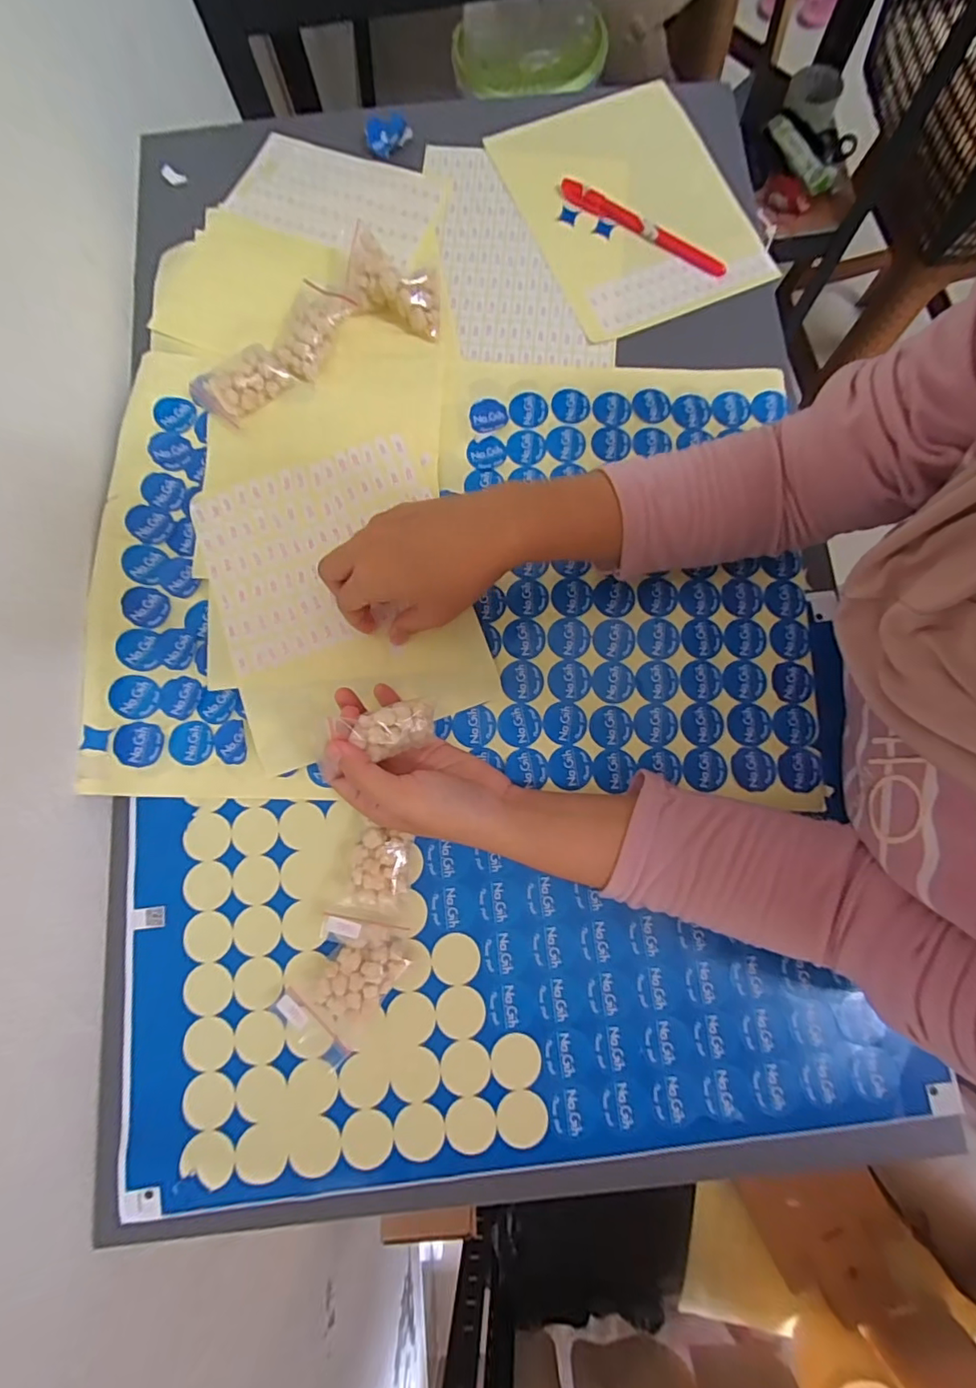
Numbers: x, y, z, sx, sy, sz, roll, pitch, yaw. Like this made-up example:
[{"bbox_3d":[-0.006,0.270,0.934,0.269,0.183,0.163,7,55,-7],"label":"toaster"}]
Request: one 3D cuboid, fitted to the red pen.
[{"bbox_3d":[0.121,-0.366,0.409,0.143,0.006,0.016,30,81,5],"label":"red pen"}]

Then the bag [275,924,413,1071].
[{"bbox_3d":[-0.080,0.175,0.308,0.077,0.020,0.050,-41,83,-7],"label":"bag"}]

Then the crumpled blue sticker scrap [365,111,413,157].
[{"bbox_3d":[-0.082,-0.457,0.425,0.034,0.007,0.026,-36,82,-6],"label":"crumpled blue sticker scrap"}]

